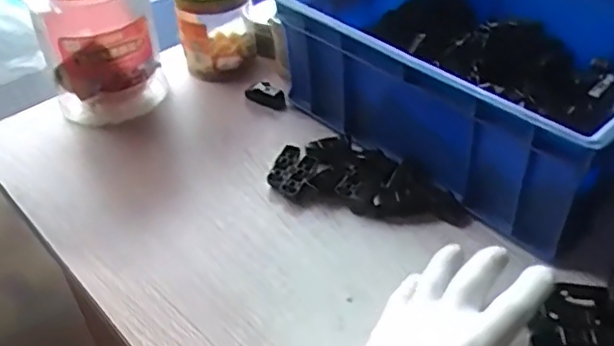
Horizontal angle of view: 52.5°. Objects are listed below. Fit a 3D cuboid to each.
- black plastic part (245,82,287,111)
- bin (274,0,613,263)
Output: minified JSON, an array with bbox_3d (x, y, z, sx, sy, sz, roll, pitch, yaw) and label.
[{"bbox_3d":[-0.044,-0.086,0.687,0.043,0.023,0.019,19,46,23],"label":"black plastic part"},{"bbox_3d":[0.173,-0.112,0.613,0.262,0.121,0.350,-33,50,-29],"label":"bin"}]

